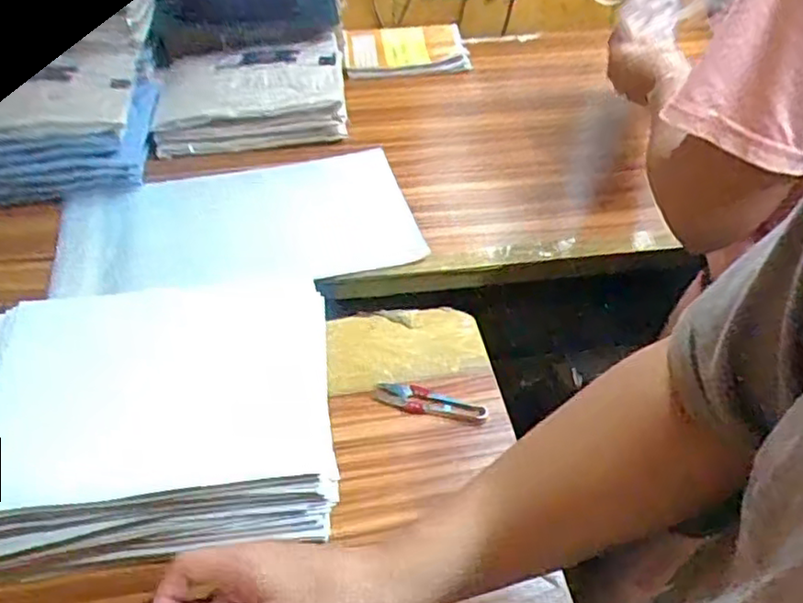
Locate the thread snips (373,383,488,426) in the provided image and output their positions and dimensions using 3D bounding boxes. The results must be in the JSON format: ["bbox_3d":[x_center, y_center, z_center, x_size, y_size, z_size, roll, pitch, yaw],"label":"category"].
[{"bbox_3d":[0.025,0.092,0.610,0.102,0.007,0.025,11,44,11],"label":"thread snips"}]

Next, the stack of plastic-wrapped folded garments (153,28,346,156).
[{"bbox_3d":[-0.200,-0.281,0.917,0.243,0.078,0.149,-6,43,-5],"label":"stack of plastic-wrapped folded garments"}]

